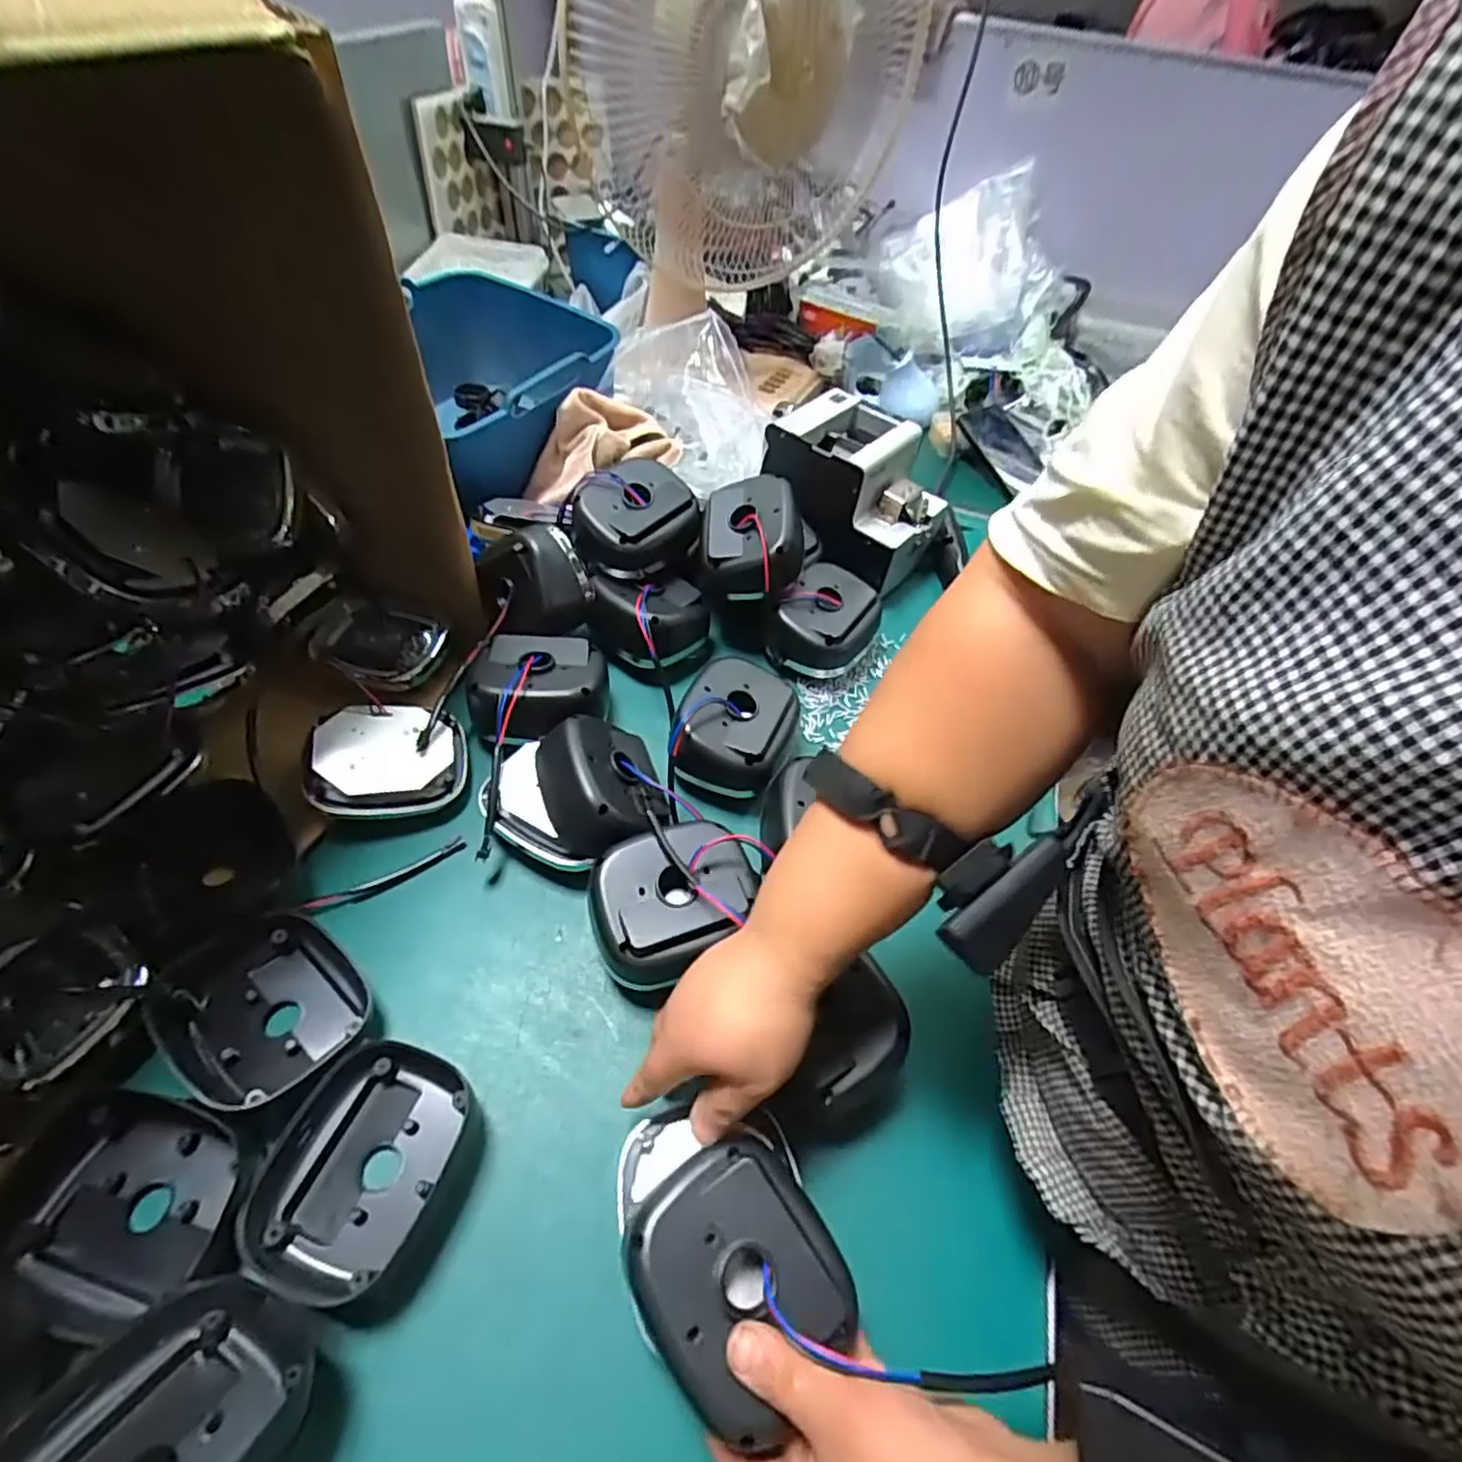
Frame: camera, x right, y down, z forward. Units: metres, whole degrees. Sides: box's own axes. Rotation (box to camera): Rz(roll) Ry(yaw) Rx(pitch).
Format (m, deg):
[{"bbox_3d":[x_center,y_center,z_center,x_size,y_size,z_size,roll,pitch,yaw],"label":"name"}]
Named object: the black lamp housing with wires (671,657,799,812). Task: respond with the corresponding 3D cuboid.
[{"bbox_3d":[0.003,-0.001,0.580,0.094,0.066,0.111,14,52,5],"label":"black lamp housing with wires"}]

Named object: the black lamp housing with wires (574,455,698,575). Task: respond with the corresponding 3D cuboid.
[{"bbox_3d":[-0.089,-0.203,0.651,0.086,0.063,0.111,34,56,19],"label":"black lamp housing with wires"}]

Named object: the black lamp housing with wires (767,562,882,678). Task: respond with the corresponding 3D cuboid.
[{"bbox_3d":[0.099,-0.105,0.678,0.088,0.066,0.112,26,54,14],"label":"black lamp housing with wires"}]

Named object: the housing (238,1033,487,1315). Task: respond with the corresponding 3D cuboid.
[{"bbox_3d":[-0.209,0.251,0.395,0.108,0.038,0.120,14,52,5],"label":"housing"}]

